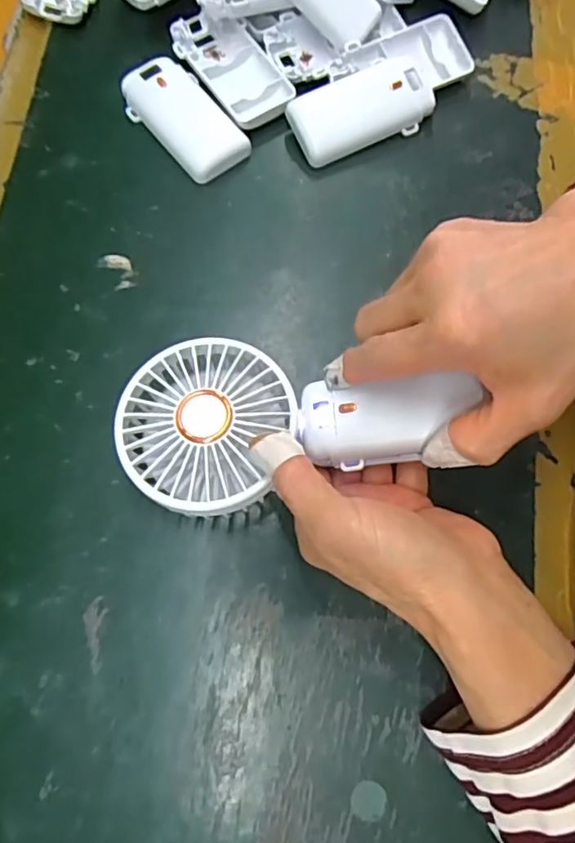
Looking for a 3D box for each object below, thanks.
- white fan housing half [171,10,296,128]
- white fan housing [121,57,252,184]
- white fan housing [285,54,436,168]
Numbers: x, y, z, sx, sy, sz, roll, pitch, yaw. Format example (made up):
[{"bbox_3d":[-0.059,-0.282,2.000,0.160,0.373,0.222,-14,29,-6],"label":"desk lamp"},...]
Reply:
[{"bbox_3d":[-0.036,-0.234,0.385,0.046,0.016,0.093,-34,76,-11],"label":"white fan housing half"},{"bbox_3d":[-0.066,-0.195,0.375,0.045,0.013,0.091,-36,77,-11],"label":"white fan housing"},{"bbox_3d":[0.048,-0.200,0.374,0.089,0.019,0.043,-26,75,-9],"label":"white fan housing"}]

